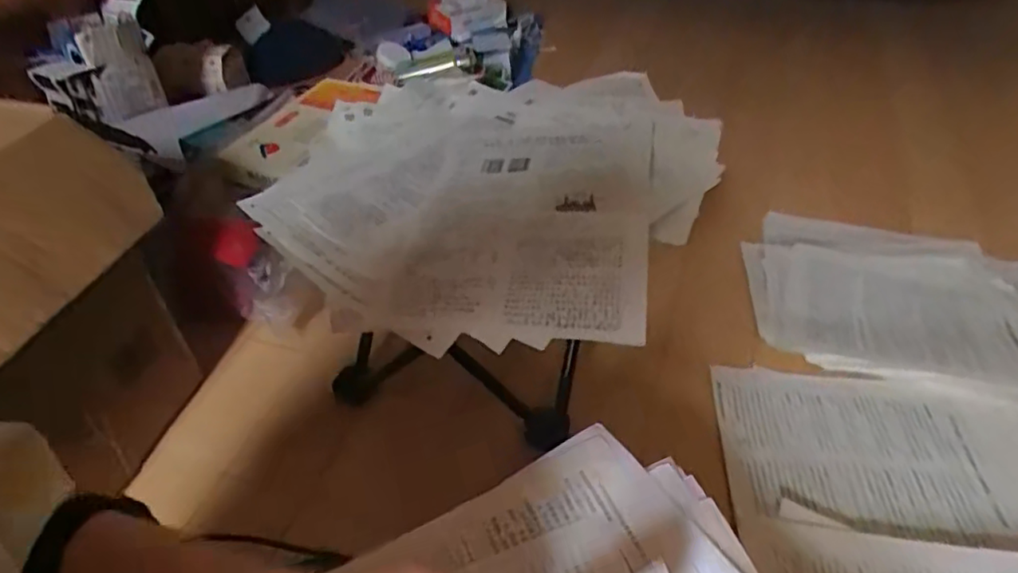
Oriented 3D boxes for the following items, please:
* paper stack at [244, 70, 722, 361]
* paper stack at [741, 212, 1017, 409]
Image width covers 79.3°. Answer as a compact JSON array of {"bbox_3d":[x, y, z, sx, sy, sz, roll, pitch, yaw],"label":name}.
[{"bbox_3d":[-0.016,-0.097,0.557,0.363,0.036,0.370,9,44,12],"label":"paper stack"},{"bbox_3d":[0.482,0.015,0.761,0.348,0.032,0.279,13,45,16],"label":"paper stack"}]

